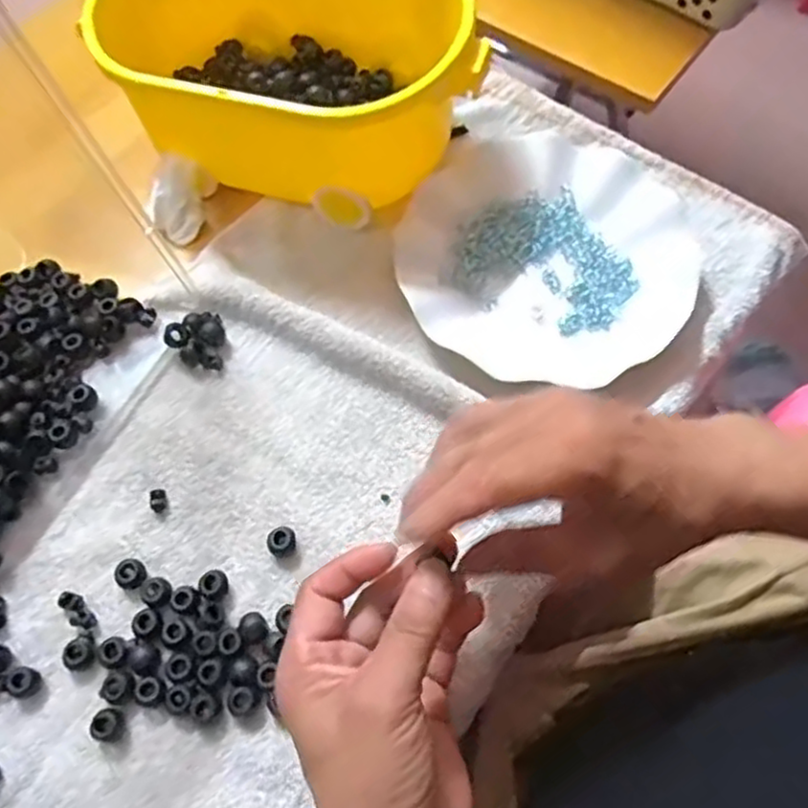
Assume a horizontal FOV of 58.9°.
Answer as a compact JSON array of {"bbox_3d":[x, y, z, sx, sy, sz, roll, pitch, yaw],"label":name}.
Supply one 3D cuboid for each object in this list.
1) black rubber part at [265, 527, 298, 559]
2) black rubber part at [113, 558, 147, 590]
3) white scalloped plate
[{"bbox_3d":[-0.067,0.076,0.392,0.016,0.014,0.013,-31,67,-13],"label":"black rubber part"},{"bbox_3d":[-0.148,0.092,0.387,0.015,0.011,0.017,-38,68,-15],"label":"black rubber part"},{"bbox_3d":[0.094,-0.097,0.457,0.177,0.026,0.187,-1,64,2],"label":"white scalloped plate"}]

